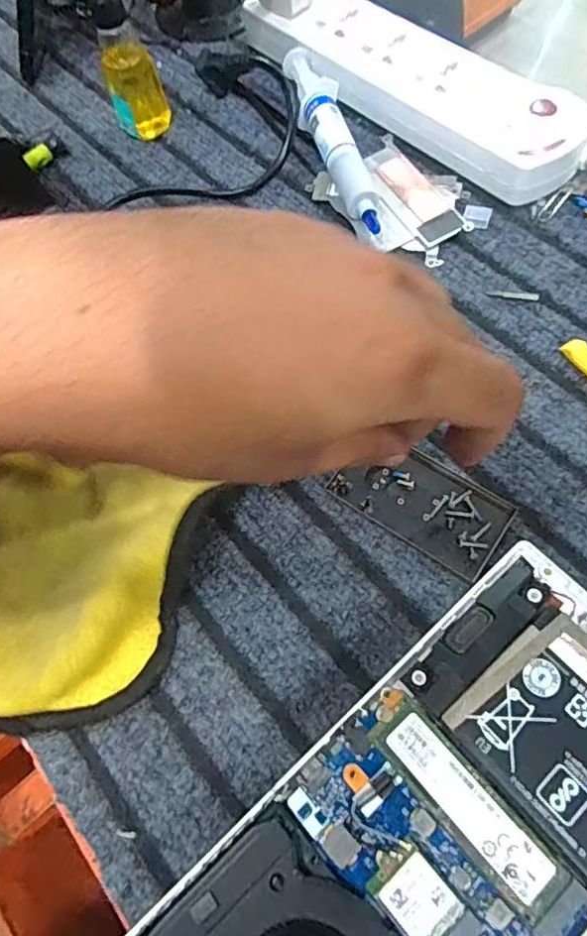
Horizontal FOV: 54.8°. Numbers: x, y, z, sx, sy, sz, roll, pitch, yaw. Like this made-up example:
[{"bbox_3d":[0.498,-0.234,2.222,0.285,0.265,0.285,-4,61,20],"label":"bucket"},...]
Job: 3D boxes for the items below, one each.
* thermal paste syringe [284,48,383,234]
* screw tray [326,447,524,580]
[{"bbox_3d":[0.023,-0.207,0.359,0.027,0.029,0.157,-13,65,0],"label":"thermal paste syringe"},{"bbox_3d":[0.061,0.015,0.270,0.077,0.008,0.042,32,72,18],"label":"screw tray"}]

